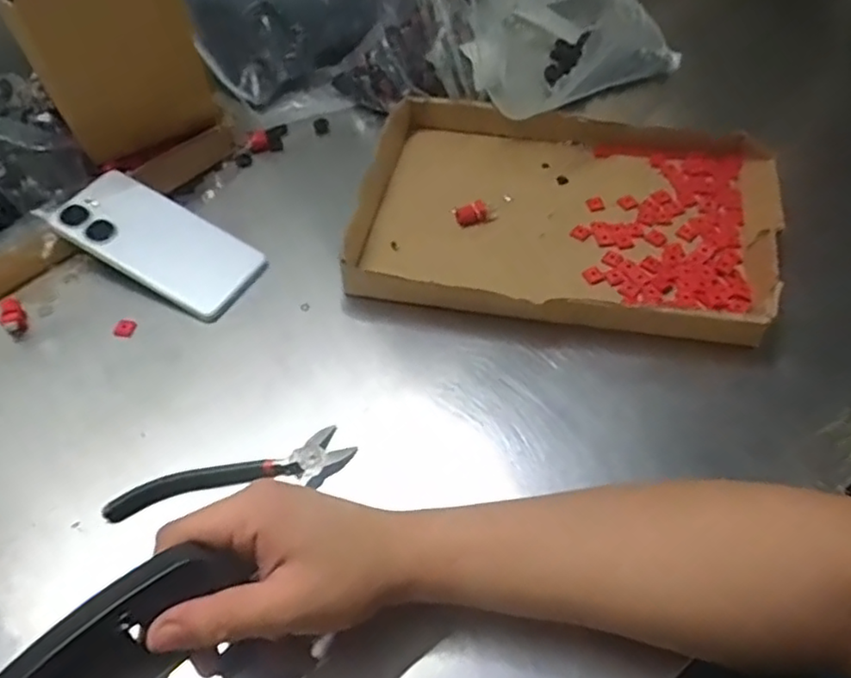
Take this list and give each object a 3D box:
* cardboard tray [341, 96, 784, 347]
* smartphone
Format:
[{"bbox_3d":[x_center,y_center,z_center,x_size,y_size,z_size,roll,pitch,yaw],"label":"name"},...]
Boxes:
[{"bbox_3d":[0.117,-0.107,0.533,0.334,0.033,0.244,6,53,7],"label":"cardboard tray"},{"bbox_3d":[-0.213,-0.078,0.524,0.164,0.009,0.074,31,62,12],"label":"smartphone"}]

